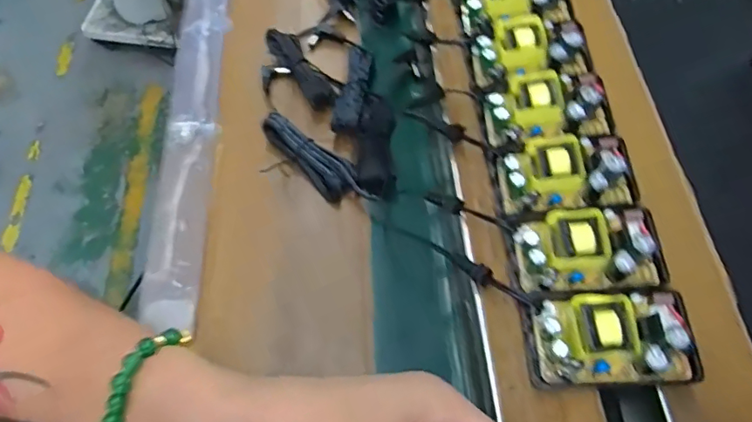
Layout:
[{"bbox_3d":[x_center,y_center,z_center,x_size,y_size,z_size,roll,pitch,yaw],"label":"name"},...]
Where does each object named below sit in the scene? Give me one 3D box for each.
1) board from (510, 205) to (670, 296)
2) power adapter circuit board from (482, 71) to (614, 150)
[{"bbox_3d":[0.103,0.018,0.243,0.065,0.027,0.041,-1,64,0],"label":"board"},{"bbox_3d":[0.095,-0.060,0.277,0.068,0.028,0.039,-4,64,-2],"label":"power adapter circuit board"}]

